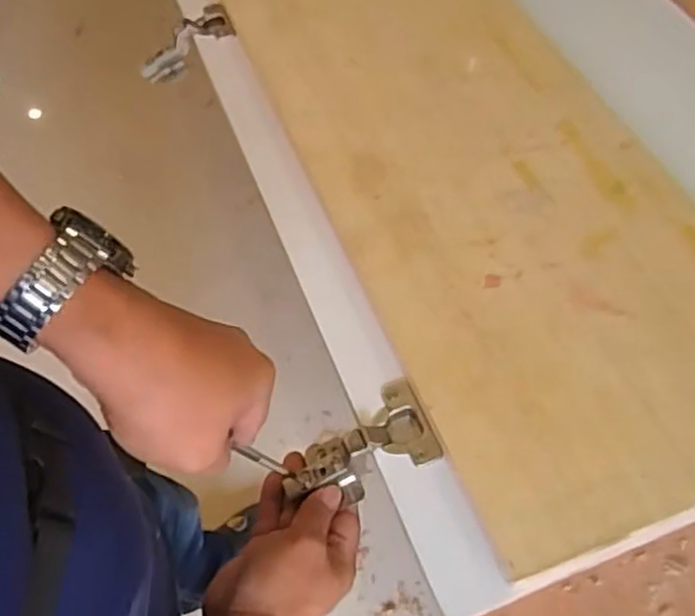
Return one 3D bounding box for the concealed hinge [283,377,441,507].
[{"bbox_3d":[0.008,0.096,0.489,0.101,0.036,0.060,-28,58,10],"label":"concealed hinge"}]

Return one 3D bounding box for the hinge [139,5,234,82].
[{"bbox_3d":[-0.171,-0.278,0.750,0.112,0.034,0.065,-38,61,6],"label":"hinge"}]

